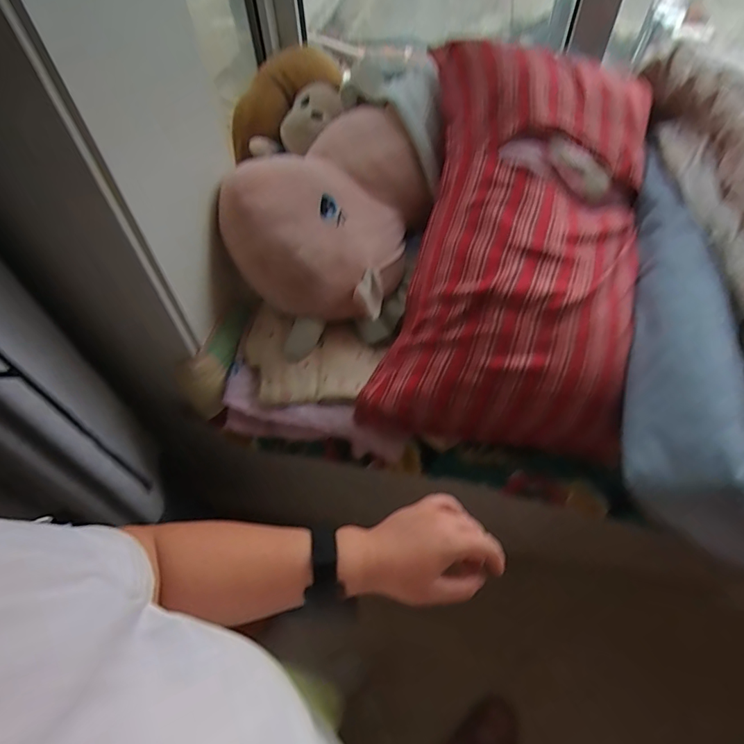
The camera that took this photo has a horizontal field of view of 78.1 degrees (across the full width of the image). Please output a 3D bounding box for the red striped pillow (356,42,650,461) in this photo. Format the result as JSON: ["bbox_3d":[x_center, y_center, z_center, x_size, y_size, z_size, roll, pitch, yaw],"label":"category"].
[{"bbox_3d":[0.220,-0.196,0.682,0.336,0.118,0.610,11,81,6],"label":"red striped pillow"}]

